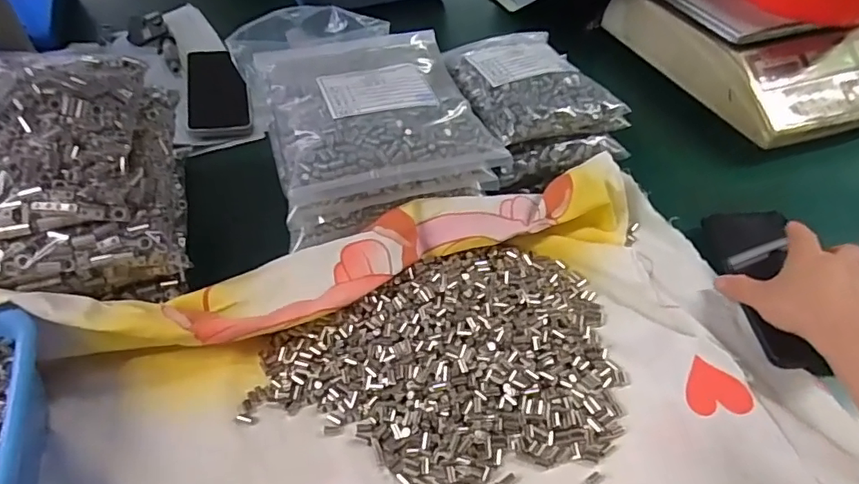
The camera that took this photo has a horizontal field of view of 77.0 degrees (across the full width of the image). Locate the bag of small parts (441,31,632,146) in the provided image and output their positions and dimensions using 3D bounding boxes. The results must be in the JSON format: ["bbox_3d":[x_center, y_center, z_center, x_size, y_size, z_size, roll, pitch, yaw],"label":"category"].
[{"bbox_3d":[0.098,-0.169,0.561,0.138,0.041,0.172,-15,50,-13],"label":"bag of small parts"}]

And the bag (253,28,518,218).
[{"bbox_3d":[-0.061,-0.139,0.521,0.196,0.047,0.231,-14,49,-12],"label":"bag"}]

